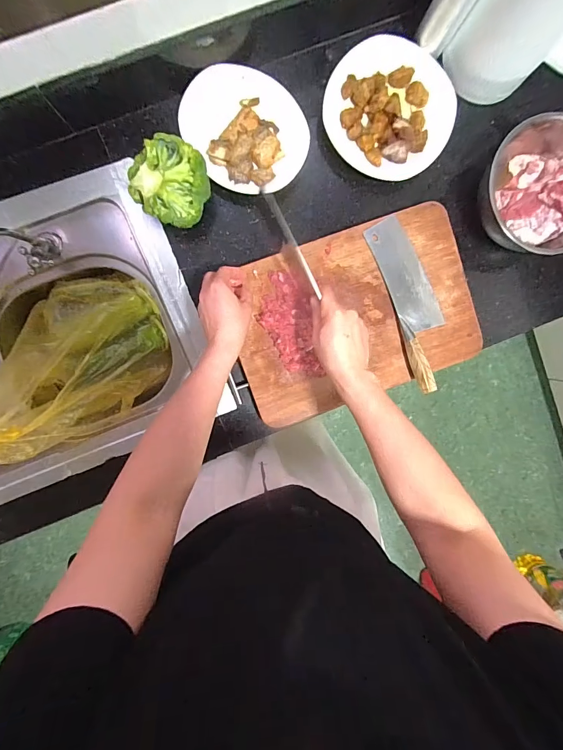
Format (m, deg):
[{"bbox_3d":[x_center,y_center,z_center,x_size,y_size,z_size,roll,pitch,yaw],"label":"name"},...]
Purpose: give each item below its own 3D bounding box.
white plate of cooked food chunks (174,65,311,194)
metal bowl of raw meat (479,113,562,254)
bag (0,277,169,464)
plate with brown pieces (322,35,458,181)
[{"bbox_3d":[-0.054,-0.372,0.564,0.156,0.026,0.190,-40,97,0],"label":"white plate of cooked food chunks"},{"bbox_3d":[0.405,-0.294,0.570,0.191,0.085,0.200,0,95,-5],"label":"metal bowl of raw meat"},{"bbox_3d":[-0.310,-0.015,0.571,0.210,0.144,0.276,11,94,-6],"label":"bag"},{"bbox_3d":[0.167,-0.410,0.573,0.201,0.034,0.177,26,93,-7],"label":"plate with brown pieces"}]

